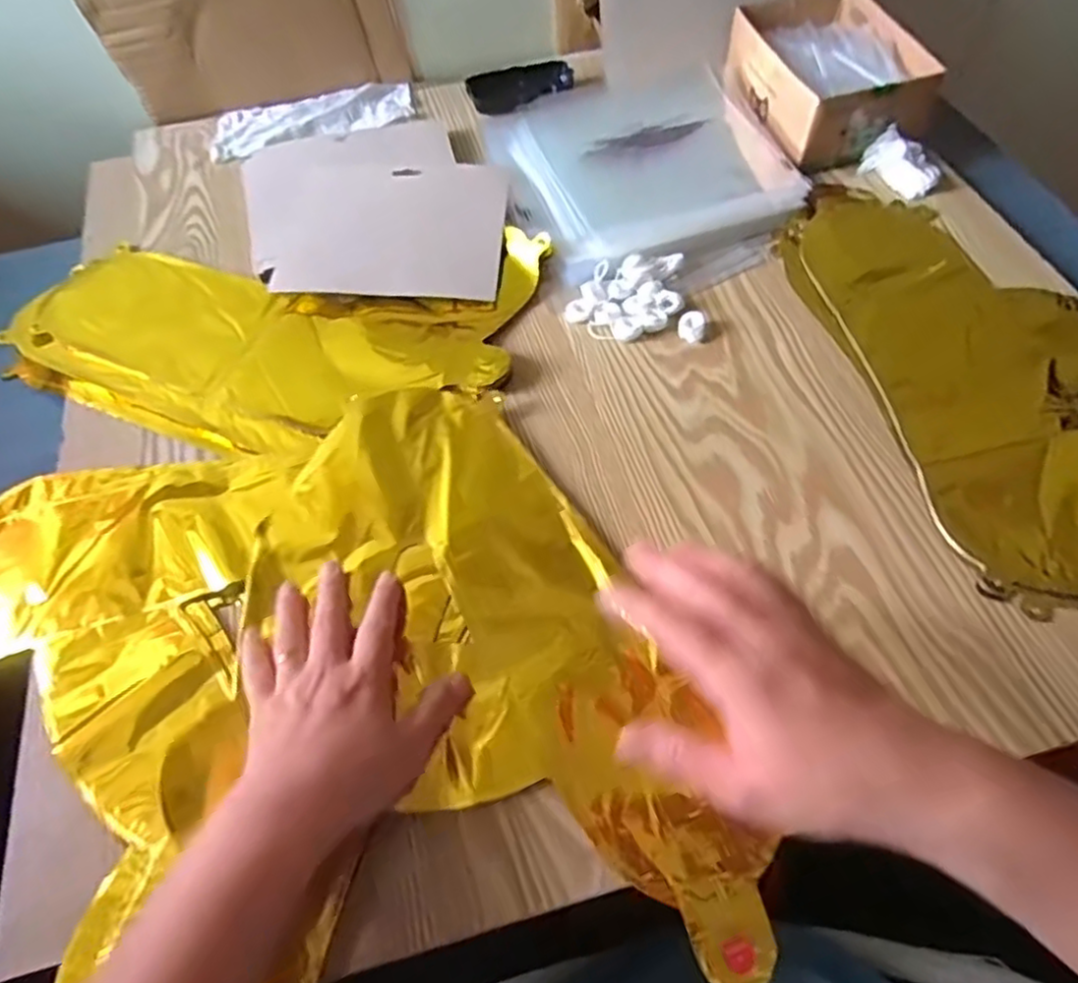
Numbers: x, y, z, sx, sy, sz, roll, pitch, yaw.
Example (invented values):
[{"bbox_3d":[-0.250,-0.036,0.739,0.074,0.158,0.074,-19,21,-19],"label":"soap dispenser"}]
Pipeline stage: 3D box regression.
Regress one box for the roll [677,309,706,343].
[{"bbox_3d":[0.118,-0.129,0.531,0.020,0.011,0.025,15,61,11],"label":"roll"}]

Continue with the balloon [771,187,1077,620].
[{"bbox_3d":[0.340,-0.088,0.492,0.210,0.014,0.417,-13,59,-5],"label":"balloon"}]

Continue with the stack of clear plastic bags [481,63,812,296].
[{"bbox_3d":[0.096,-0.301,0.630,0.236,0.027,0.284,-21,60,-10],"label":"stack of clear plastic bags"}]

